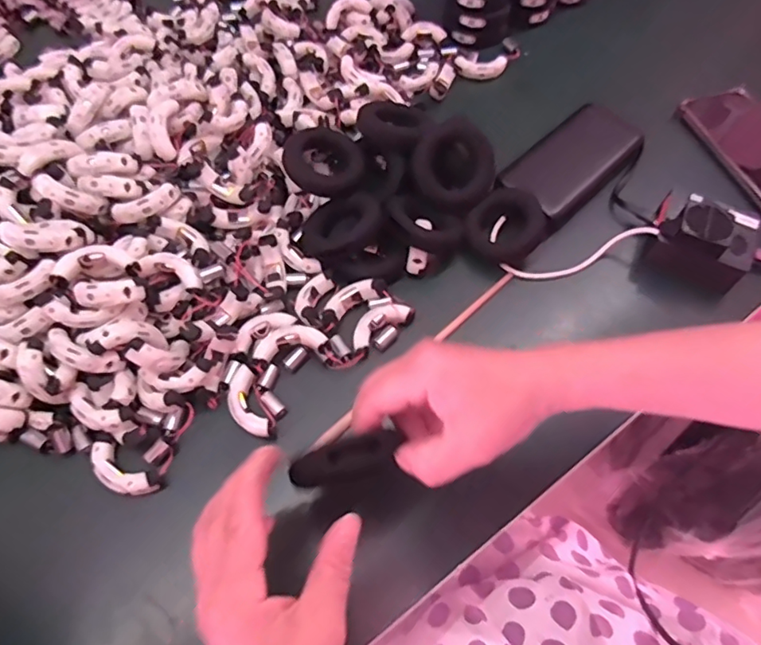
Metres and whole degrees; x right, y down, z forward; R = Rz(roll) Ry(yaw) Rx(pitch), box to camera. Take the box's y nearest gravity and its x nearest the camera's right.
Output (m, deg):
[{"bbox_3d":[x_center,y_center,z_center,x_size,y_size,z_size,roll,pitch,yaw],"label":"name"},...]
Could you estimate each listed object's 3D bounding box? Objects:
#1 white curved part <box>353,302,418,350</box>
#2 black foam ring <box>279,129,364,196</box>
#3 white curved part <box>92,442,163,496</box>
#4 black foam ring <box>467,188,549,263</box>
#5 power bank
[{"bbox_3d":[-0.001,-0.001,0.430,0.057,0.009,0.025,-35,67,-19],"label":"white curved part"},{"bbox_3d":[-0.050,-0.139,0.471,0.069,0.020,0.061,0,71,-11],"label":"black foam ring"},{"bbox_3d":[-0.179,0.102,0.367,0.054,0.012,0.023,29,64,15],"label":"white curved part"},{"bbox_3d":[0.111,-0.086,0.478,0.062,0.032,0.064,0,60,-1],"label":"black foam ring"},{"bbox_3d":[0.190,-0.159,0.514,0.159,0.019,0.074,-40,68,-21],"label":"power bank"}]

